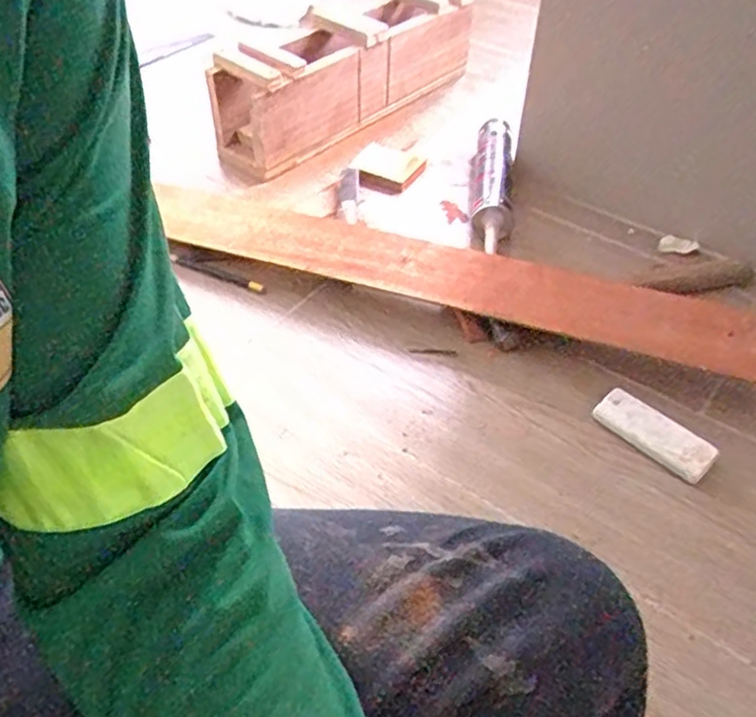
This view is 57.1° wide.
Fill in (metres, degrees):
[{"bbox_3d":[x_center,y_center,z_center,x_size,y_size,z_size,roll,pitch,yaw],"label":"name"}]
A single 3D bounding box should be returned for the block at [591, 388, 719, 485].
[{"bbox_3d":[0.243,0.066,0.613,0.035,0.019,0.102,-32,54,-29],"label":"block"}]

